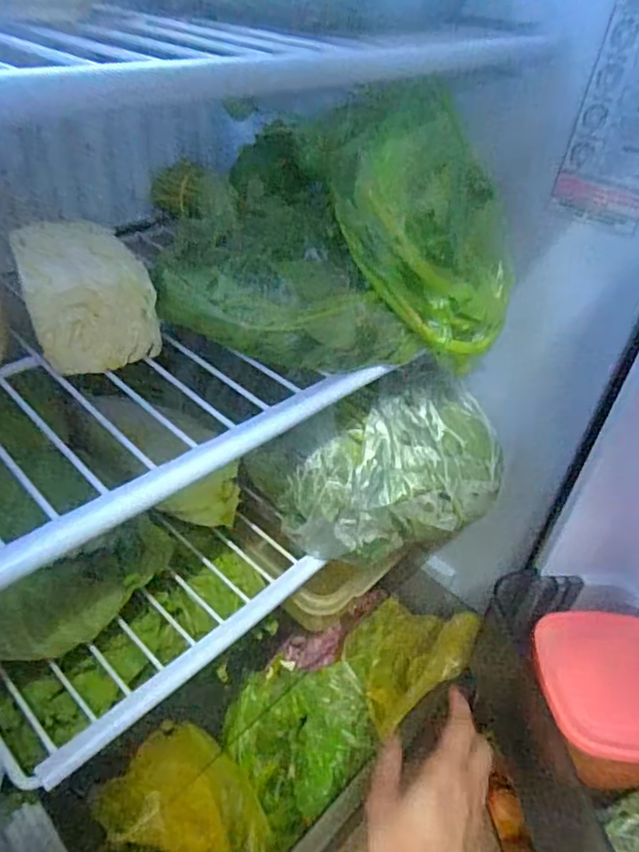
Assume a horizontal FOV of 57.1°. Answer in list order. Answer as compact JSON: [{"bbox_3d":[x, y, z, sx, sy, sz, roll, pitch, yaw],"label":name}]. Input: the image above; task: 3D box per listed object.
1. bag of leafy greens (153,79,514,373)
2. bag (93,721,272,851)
[{"bbox_3d":[-0.002,-0.163,0.409,0.219,0.119,0.259,-4,42,-12],"label":"bag of leafy greens"},{"bbox_3d":[-0.107,0.326,0.469,0.125,0.081,0.142,-27,51,-33],"label":"bag"}]

